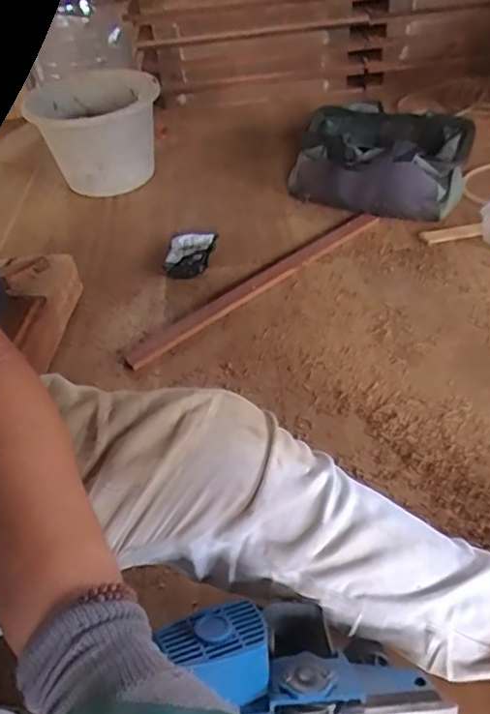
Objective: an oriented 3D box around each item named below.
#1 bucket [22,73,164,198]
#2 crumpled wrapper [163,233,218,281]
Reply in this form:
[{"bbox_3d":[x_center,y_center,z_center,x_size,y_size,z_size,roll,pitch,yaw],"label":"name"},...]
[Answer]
[{"bbox_3d":[-0.311,-0.466,1.215,0.254,0.199,0.224,13,47,19],"label":"bucket"},{"bbox_3d":[-0.099,-0.184,1.014,0.089,0.037,0.125,2,44,8],"label":"crumpled wrapper"}]

